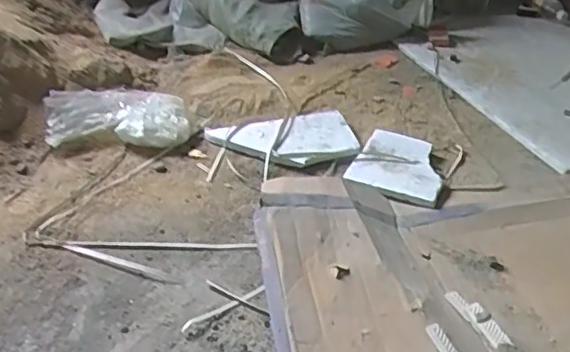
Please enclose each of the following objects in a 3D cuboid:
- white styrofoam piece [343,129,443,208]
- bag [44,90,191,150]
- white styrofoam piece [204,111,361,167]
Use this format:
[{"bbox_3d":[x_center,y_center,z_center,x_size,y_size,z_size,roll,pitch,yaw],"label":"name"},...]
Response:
[{"bbox_3d":[0.246,-0.022,1.307,0.190,0.016,0.192,16,45,19],"label":"white styrofoam piece"},{"bbox_3d":[-0.375,-0.139,1.368,0.302,0.108,0.188,-11,38,-13],"label":"bag"},{"bbox_3d":[-0.003,-0.079,1.380,0.324,0.033,0.175,-8,37,-8],"label":"white styrofoam piece"}]

